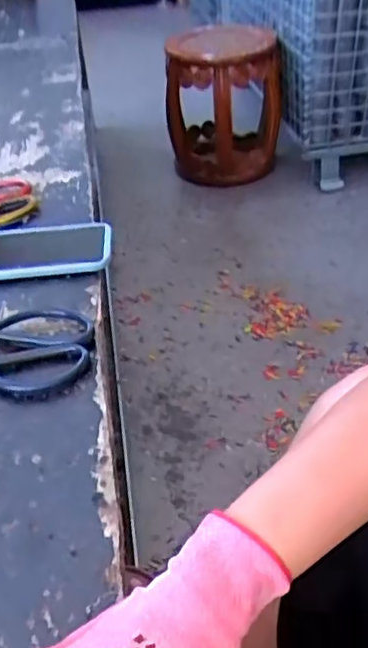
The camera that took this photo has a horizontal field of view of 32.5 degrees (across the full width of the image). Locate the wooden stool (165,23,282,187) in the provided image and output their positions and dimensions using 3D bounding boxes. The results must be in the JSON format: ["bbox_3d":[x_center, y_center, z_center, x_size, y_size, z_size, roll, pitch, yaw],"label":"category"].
[{"bbox_3d":[0.108,-0.622,1.811,0.311,0.401,0.340,-7,39,-3],"label":"wooden stool"}]

